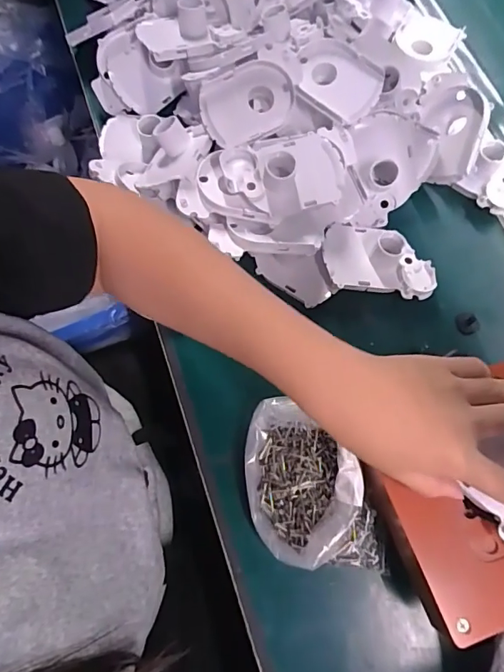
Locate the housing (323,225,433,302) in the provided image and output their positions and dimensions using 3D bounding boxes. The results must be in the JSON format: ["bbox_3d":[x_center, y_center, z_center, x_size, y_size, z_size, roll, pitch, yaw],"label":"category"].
[{"bbox_3d":[0.117,-0.072,0.421,0.102,0.023,0.067,9,72,5],"label":"housing"}]

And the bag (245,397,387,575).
[{"bbox_3d":[0.040,0.118,0.356,0.083,0.032,0.138,-19,72,-4],"label":"bag"}]

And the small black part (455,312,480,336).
[{"bbox_3d":[0.199,-0.012,0.424,0.023,0.005,0.021,-1,72,2],"label":"small black part"}]

